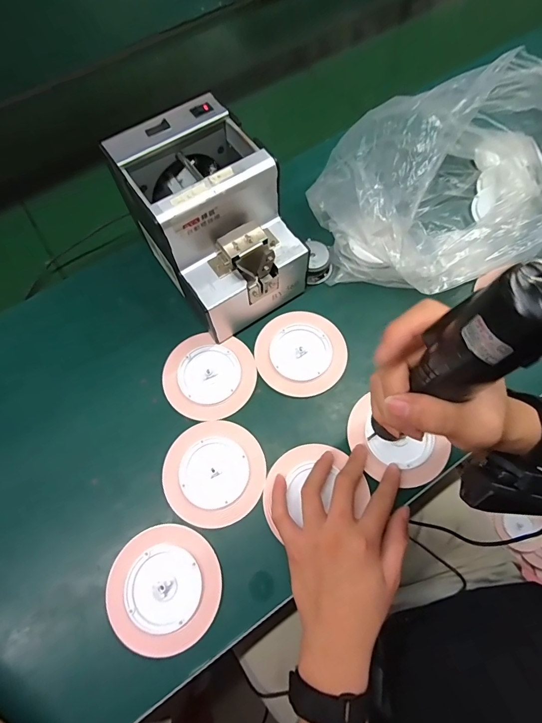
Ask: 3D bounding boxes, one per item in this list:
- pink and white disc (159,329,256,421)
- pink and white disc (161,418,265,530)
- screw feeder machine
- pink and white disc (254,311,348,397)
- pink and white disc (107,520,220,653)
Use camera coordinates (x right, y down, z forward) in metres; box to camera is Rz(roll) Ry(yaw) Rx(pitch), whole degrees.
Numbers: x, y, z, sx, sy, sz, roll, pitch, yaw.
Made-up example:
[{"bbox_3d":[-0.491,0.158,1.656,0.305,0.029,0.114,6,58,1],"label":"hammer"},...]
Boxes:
[{"bbox_3d":[-0.068,0.016,0.421,0.100,0.004,0.096,-1,67,2],"label":"pink and white disc"},{"bbox_3d":[-0.057,0.109,0.381,0.100,0.005,0.097,-1,67,2],"label":"pink and white disc"},{"bbox_3d":[-0.057,-0.142,0.408,0.120,0.147,0.164,-32,69,-11],"label":"screw feeder machine"},{"bbox_3d":[0.033,-0.010,0.430,0.099,0.006,0.097,-1,67,2],"label":"pink and white disc"},{"bbox_3d":[-0.098,0.204,0.346,0.100,0.005,0.097,-1,67,2],"label":"pink and white disc"}]

